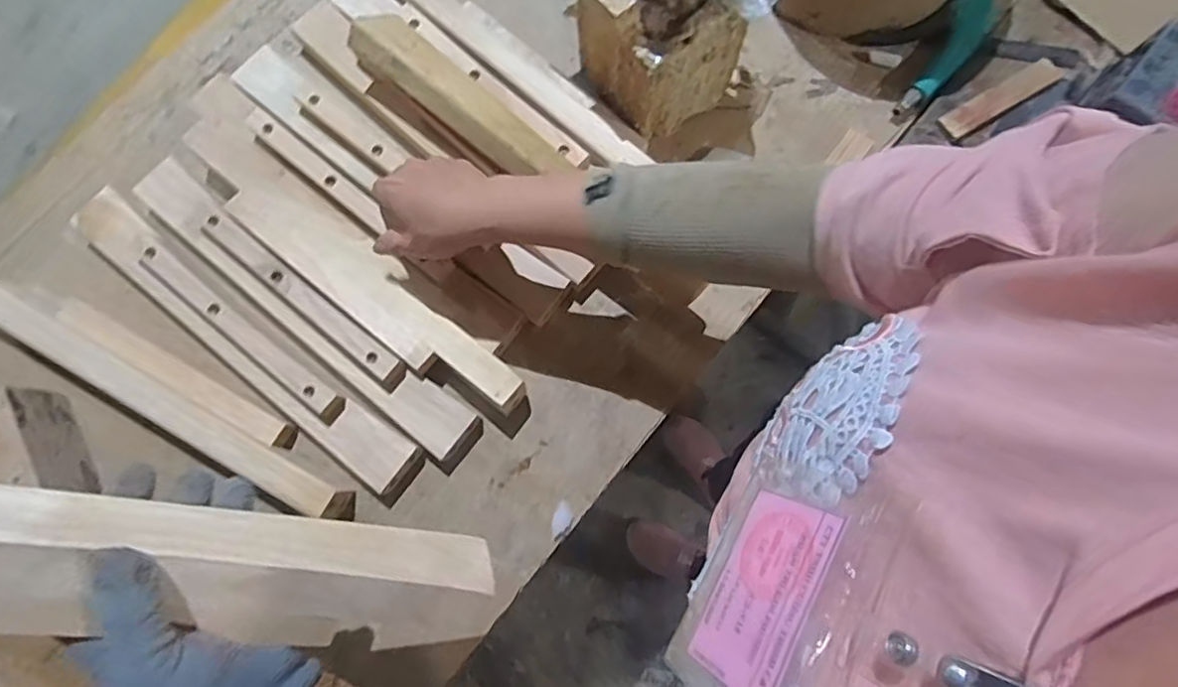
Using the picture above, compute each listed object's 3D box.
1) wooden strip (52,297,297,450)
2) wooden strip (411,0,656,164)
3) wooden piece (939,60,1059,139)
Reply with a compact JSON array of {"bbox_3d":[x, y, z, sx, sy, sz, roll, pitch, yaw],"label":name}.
[{"bbox_3d":[-0.350,0.024,0.517,0.221,0.025,0.022,29,80,5],"label":"wooden strip"},{"bbox_3d":[-0.072,-0.257,0.555,0.303,0.012,0.035,42,81,8],"label":"wooden strip"},{"bbox_3d":[0.391,-0.234,0.581,0.130,0.008,0.027,-30,80,-6],"label":"wooden piece"}]

